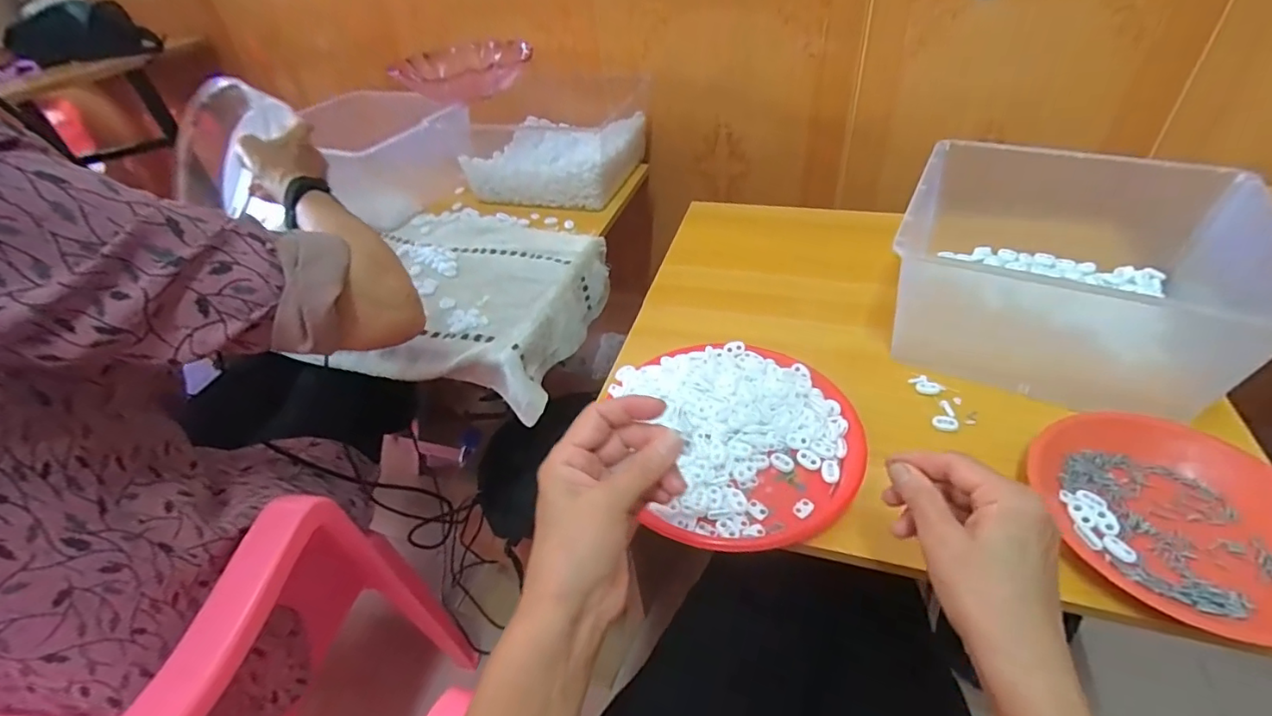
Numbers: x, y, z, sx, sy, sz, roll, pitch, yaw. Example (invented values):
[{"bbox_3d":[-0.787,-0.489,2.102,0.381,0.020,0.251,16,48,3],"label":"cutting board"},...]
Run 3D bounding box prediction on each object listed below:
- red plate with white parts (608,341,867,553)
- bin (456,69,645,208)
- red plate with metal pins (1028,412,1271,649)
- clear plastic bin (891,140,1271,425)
[{"bbox_3d":[0.099,0.069,0.528,0.204,0.046,0.213,-4,40,4],"label":"red plate with white parts"},{"bbox_3d":[-0.155,-0.397,1.001,0.296,0.151,0.262,8,42,18],"label":"bin"},{"bbox_3d":[0.417,0.126,0.430,0.152,0.040,0.198,-34,47,-29],"label":"red plate with metal pins"},{"bbox_3d":[0.440,-0.086,0.587,0.284,0.168,0.261,17,45,26],"label":"clear plastic bin"}]

